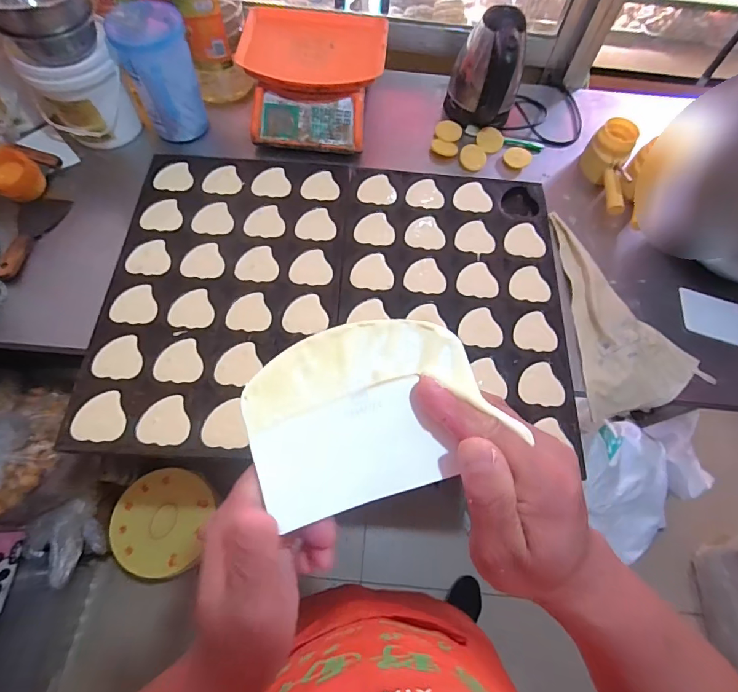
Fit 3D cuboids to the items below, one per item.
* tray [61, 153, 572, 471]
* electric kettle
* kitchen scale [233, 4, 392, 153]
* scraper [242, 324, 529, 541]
[{"bbox_3d":[-0.050,-0.093,0.763,0.784,0.025,0.581,4,66,-1],"label":"tray"},{"bbox_3d":[0.244,-0.562,0.902,0.144,0.199,0.133,19,66,5],"label":"electric kettle"},{"bbox_3d":[-0.120,-0.565,0.920,0.296,0.129,0.290,5,66,-1],"label":"kitchen scale"},{"bbox_3d":[0.001,0.035,0.239,0.129,0.027,0.093,-15,68,-9],"label":"scraper"}]

